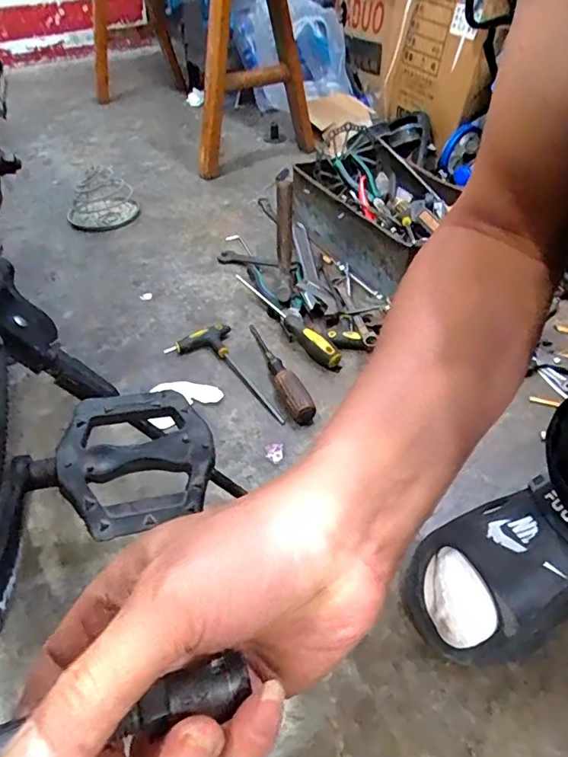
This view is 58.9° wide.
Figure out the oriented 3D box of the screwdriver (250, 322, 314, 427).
[{"bbox_3d":[-0.012,-0.016,0.670,0.027,0.029,0.196,-17,46,-15],"label":"screwdriver"}]

